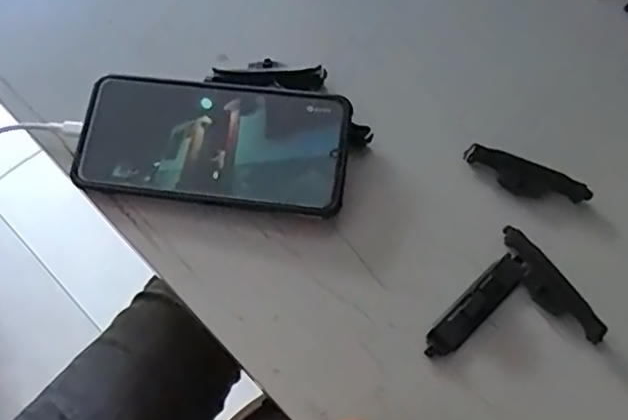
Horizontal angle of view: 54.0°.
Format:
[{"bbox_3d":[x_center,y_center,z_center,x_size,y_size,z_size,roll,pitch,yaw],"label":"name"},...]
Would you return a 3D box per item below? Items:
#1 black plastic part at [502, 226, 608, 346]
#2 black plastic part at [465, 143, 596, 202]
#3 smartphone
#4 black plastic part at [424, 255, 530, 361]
[{"bbox_3d":[0.141,0.045,0.368,0.022,0.010,0.082,-34,69,-15],"label":"black plastic part"},{"bbox_3d":[0.135,-0.020,0.391,0.079,0.015,0.018,21,66,10],"label":"black plastic part"},{"bbox_3d":[-0.062,-0.043,0.390,0.168,0.009,0.078,7,76,0],"label":"smartphone"},{"bbox_3d":[0.096,0.055,0.361,0.079,0.017,0.020,-41,71,-18],"label":"black plastic part"}]

